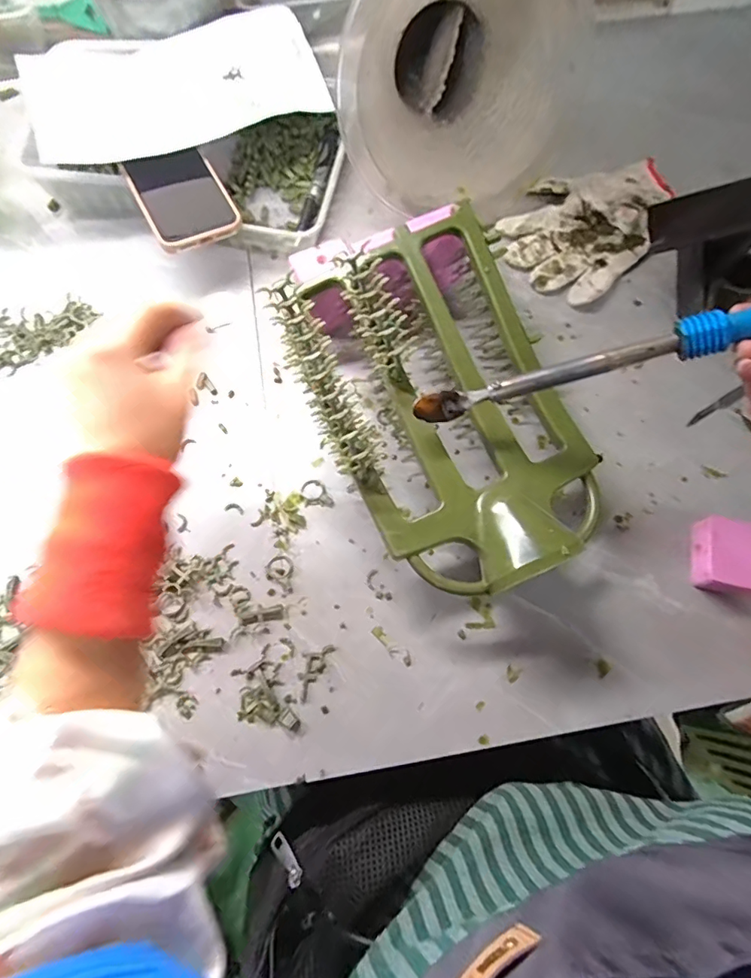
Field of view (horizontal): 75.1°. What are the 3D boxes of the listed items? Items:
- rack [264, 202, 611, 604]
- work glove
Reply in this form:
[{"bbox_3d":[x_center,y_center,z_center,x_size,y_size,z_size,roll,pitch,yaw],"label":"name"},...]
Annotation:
[{"bbox_3d":[0.050,-0.083,0.379,0.192,0.047,0.318,-21,73,-8],"label":"rack"},{"bbox_3d":[0.229,-0.286,0.520,0.198,0.021,0.133,-42,77,-13],"label":"work glove"}]

